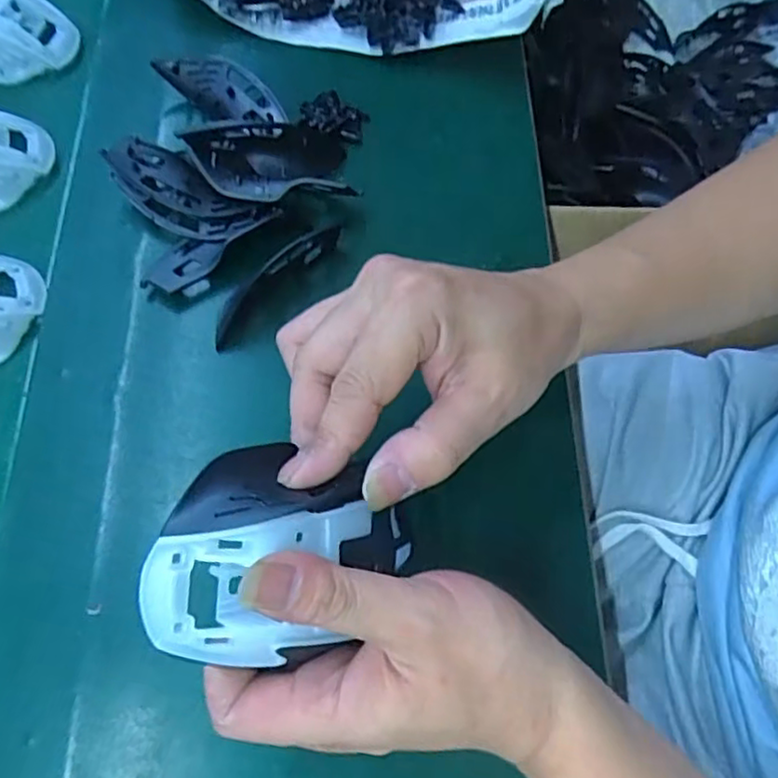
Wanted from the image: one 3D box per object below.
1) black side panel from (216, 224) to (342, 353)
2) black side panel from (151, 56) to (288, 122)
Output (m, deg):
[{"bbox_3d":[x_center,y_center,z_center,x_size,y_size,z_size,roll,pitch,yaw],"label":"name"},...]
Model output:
[{"bbox_3d":[-0.064,-0.063,0.376,0.097,0.030,0.012,-42,75,-17],"label":"black side panel"},{"bbox_3d":[-0.108,-0.193,0.431,0.094,0.026,0.033,22,68,7],"label":"black side panel"}]

